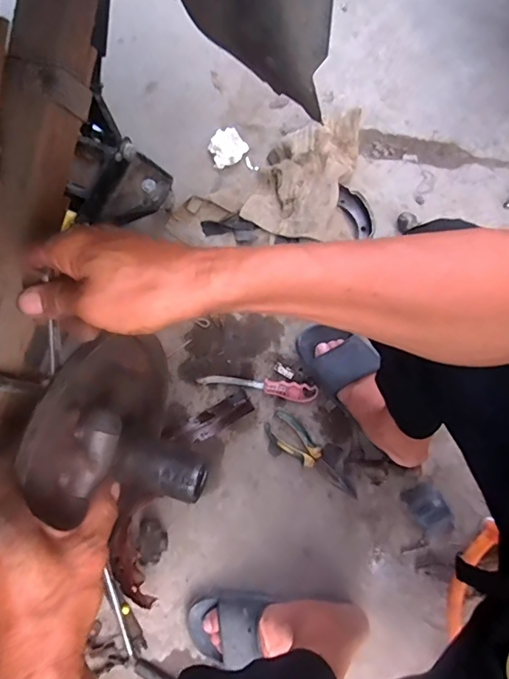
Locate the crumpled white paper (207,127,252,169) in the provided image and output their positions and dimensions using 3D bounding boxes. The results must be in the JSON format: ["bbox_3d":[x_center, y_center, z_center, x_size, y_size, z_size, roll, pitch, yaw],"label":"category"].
[{"bbox_3d":[-0.055,-0.388,0.957,0.078,0.020,0.071,-44,78,-7],"label":"crumpled white paper"}]

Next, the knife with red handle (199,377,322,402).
[{"bbox_3d":[0.007,0.084,0.850,0.210,0.016,0.031,7,77,5],"label":"knife with red handle"}]

